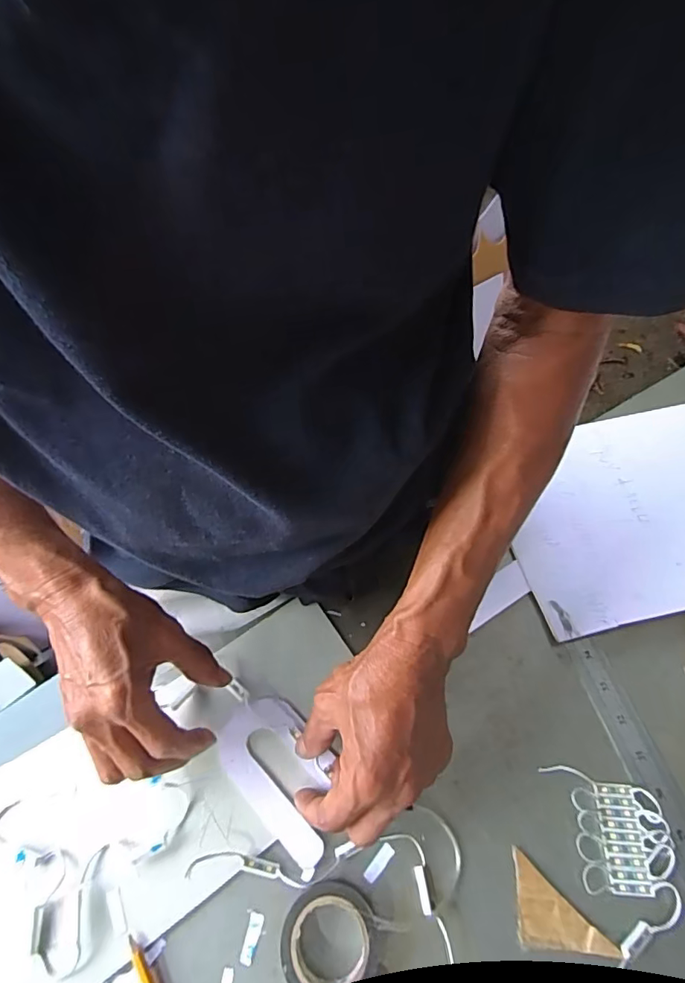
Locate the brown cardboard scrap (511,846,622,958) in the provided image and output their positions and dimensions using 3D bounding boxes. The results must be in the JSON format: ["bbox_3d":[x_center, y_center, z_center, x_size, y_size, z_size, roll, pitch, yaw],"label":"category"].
[{"bbox_3d":[0.144,0.270,0.332,0.058,0.004,0.050,3,59,4],"label":"brown cardboard scrap"}]

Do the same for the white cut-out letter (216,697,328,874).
[{"bbox_3d":[-0.044,0.204,0.367,0.061,0.013,0.107,-43,70,-14],"label":"white cut-out letter"}]

